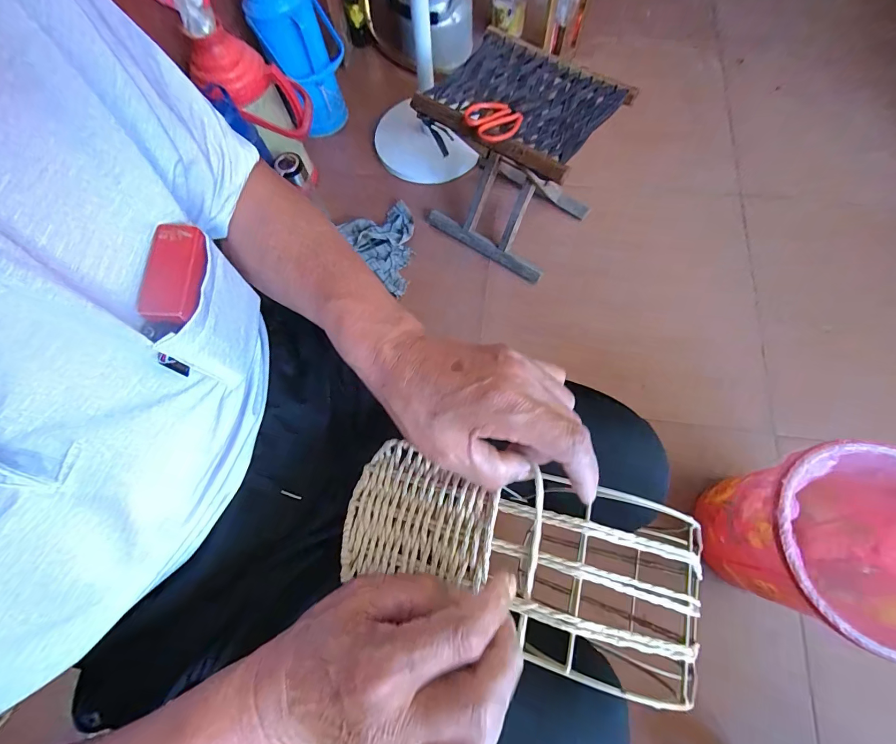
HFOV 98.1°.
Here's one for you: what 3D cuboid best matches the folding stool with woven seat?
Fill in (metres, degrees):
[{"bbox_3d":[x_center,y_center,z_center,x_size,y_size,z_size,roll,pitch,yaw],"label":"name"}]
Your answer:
[{"bbox_3d":[0.134,-0.436,0.823,0.308,0.318,0.242,34,76,14],"label":"folding stool with woven seat"}]

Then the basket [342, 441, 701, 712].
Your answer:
[{"bbox_3d":[0.043,0.124,0.273,0.251,0.047,0.112,12,71,15],"label":"basket"}]

